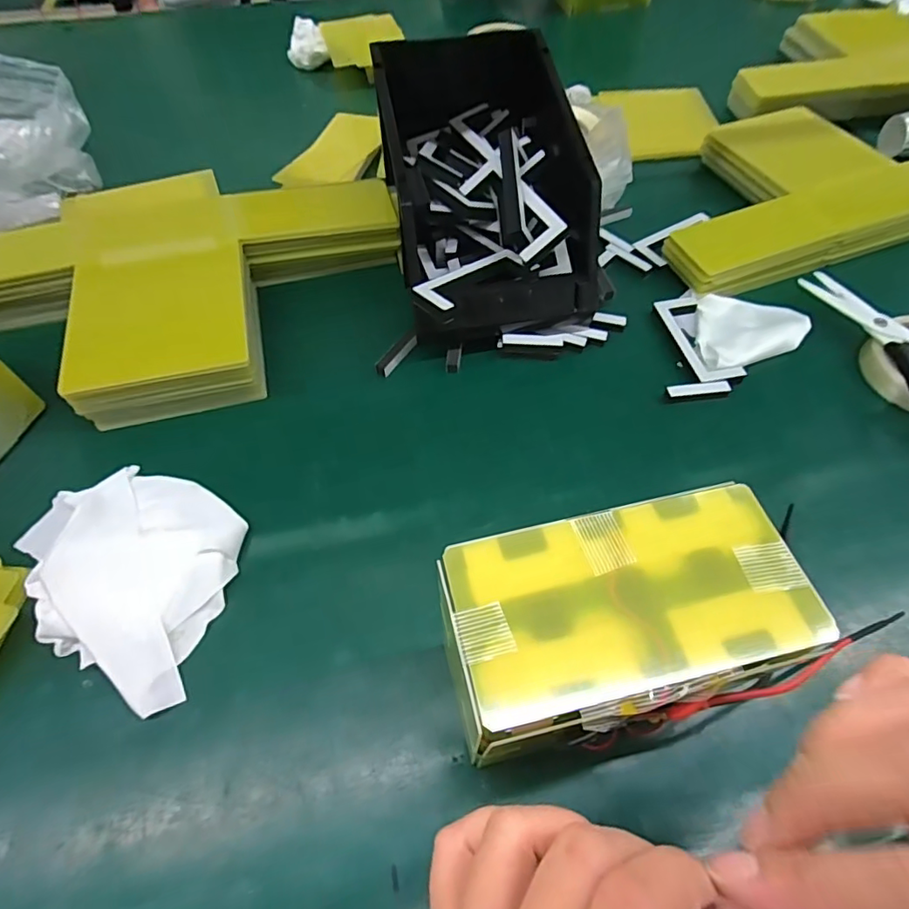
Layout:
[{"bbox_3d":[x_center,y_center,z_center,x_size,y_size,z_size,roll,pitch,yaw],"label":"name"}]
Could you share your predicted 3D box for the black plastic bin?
[{"bbox_3d":[0.022,-0.237,0.478,0.161,0.139,0.284,-11,59,-7],"label":"black plastic bin"}]

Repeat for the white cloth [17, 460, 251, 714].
[{"bbox_3d":[-0.216,0.069,0.353,0.161,0.026,0.124,26,62,15],"label":"white cloth"}]

